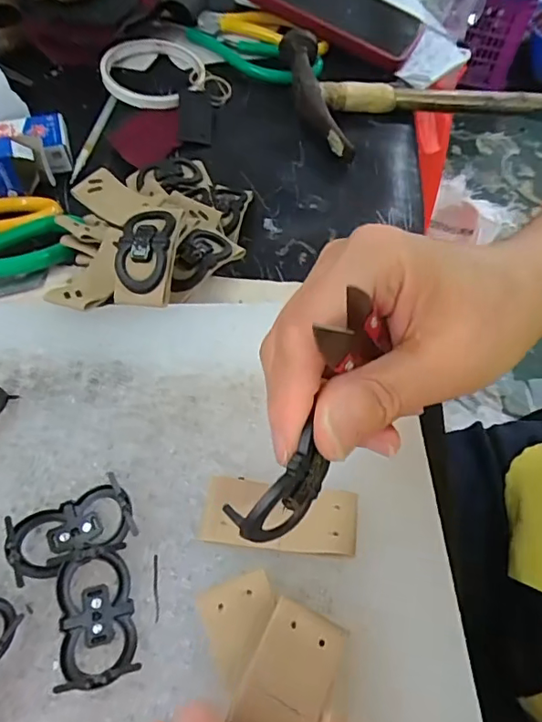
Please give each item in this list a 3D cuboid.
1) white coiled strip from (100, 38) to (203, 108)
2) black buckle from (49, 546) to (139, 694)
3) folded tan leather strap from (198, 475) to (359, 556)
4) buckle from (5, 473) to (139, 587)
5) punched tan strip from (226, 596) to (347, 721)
[{"bbox_3d":[-0.102,-0.251,0.462,0.079,0.013,0.093,19,59,7],"label":"white coiled strip"},{"bbox_3d":[-0.065,0.094,0.201,0.027,0.011,0.047,-10,59,-10],"label":"black buckle"},{"bbox_3d":[0.004,0.065,0.225,0.062,0.011,0.027,9,58,1],"label":"folded tan leather strap"},{"bbox_3d":[-0.080,0.068,0.217,0.048,0.012,0.027,-23,63,-18],"label":"buckle"},{"bbox_3d":[0.004,0.111,0.179,0.027,0.006,0.056,24,59,10],"label":"punched tan strip"}]

